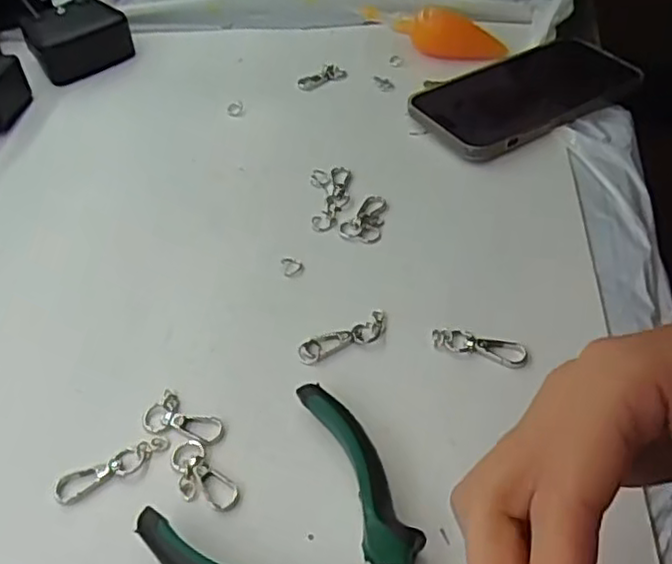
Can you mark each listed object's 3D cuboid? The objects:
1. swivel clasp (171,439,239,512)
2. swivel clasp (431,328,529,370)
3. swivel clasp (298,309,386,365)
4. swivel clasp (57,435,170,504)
[{"bbox_3d":[-0.060,0.086,0.298,0.020,0.004,0.041,-33,52,-25],"label":"swivel clasp"},{"bbox_3d":[0.071,0.032,0.337,0.047,0.007,0.014,16,49,20],"label":"swivel clasp"},{"bbox_3d":[0.004,0.029,0.347,0.049,0.005,0.016,-21,47,-15],"label":"swivel clasp"},{"bbox_3d":[-0.100,0.082,0.303,0.052,0.004,0.012,-24,48,-18],"label":"swivel clasp"}]

